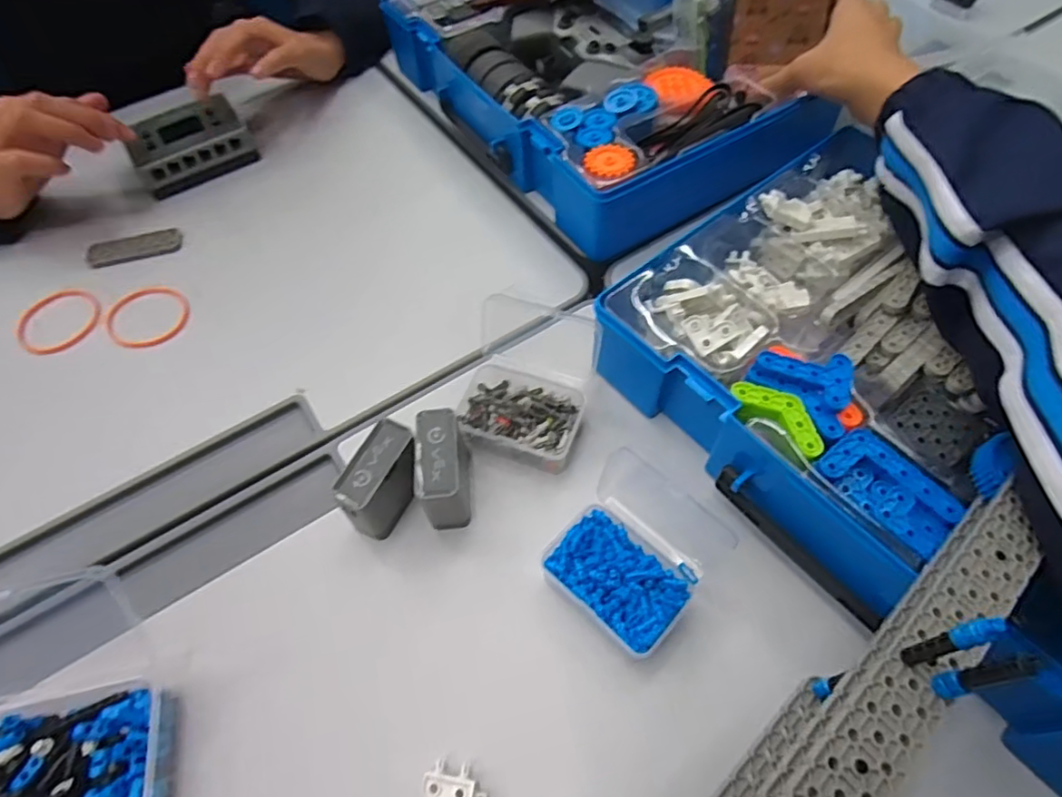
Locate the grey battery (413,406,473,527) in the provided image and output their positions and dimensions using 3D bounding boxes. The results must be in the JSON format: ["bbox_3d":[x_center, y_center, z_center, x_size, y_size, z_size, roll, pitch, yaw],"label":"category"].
[{"bbox_3d":[-0.050,0.044,0.355,0.029,0.051,0.057,-12,59,-4],"label":"grey battery"}]

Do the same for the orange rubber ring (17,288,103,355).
[{"bbox_3d":[-0.363,-0.060,0.464,0.058,0.006,0.063,-2,59,3],"label":"orange rubber ring"}]

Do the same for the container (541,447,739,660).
[{"bbox_3d":[0.059,0.082,0.336,0.079,0.026,0.095,38,68,23],"label":"container"}]

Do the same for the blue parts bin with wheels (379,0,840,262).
[{"bbox_3d":[0.058,-0.298,0.547,0.260,0.079,0.375,-28,61,-13],"label":"blue parts bin with wheels"}]

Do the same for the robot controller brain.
[{"bbox_3d":[-0.311,-0.233,0.554,0.102,0.039,0.075,-28,61,-12],"label":"robot controller brain"}]

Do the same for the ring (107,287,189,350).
[{"bbox_3d":[-0.295,-0.062,0.462,0.061,0.004,0.058,1,60,-2],"label":"ring"}]

